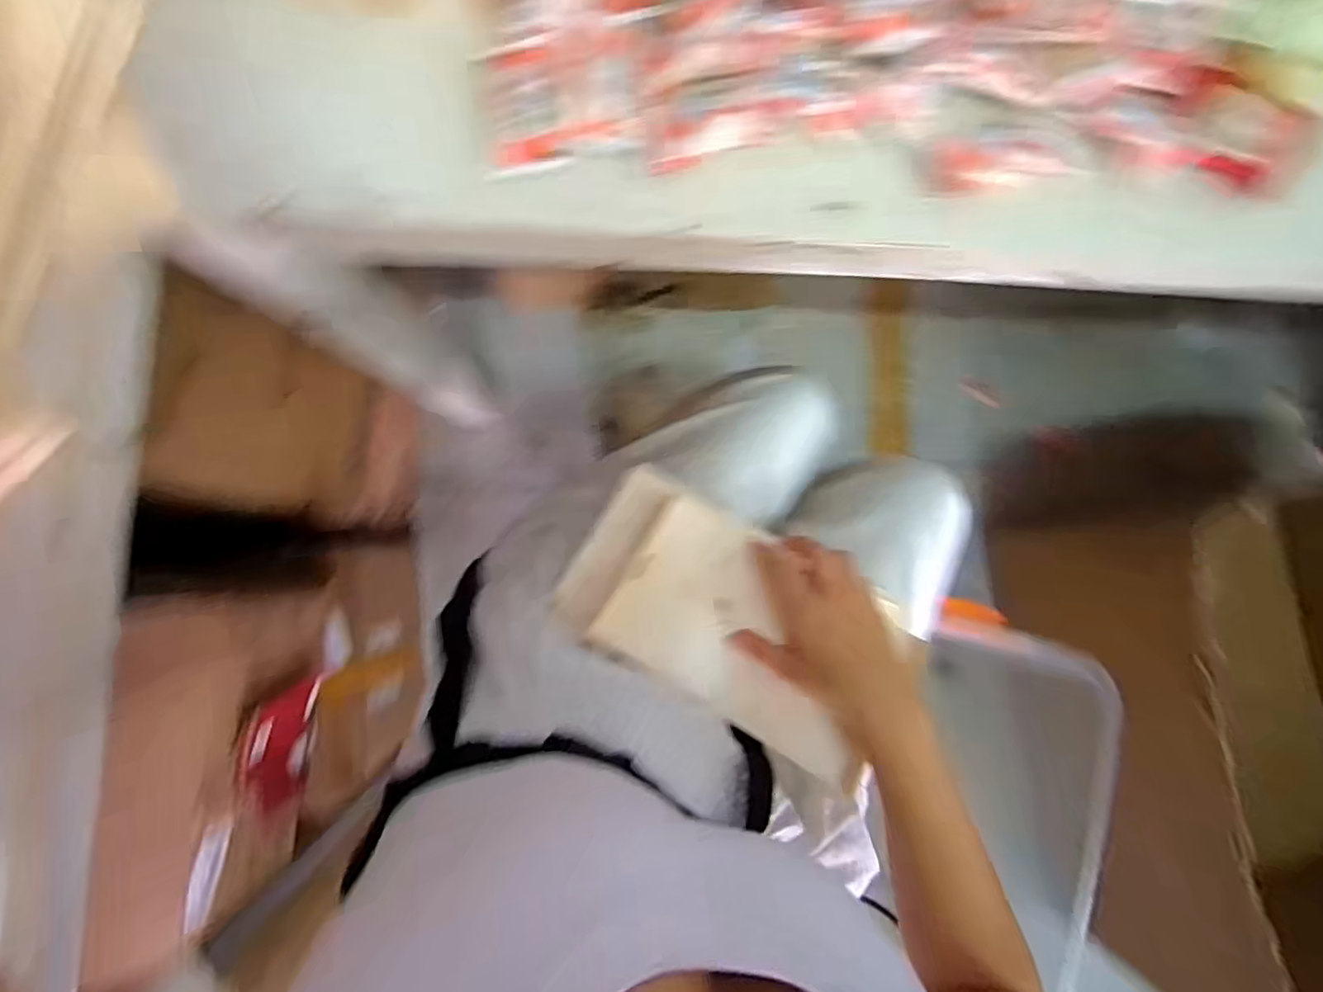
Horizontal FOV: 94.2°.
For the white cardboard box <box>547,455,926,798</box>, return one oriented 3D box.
[{"bbox_3d":[0.062,0.100,0.471,0.261,0.022,0.143,27,85,1],"label":"white cardboard box"}]

